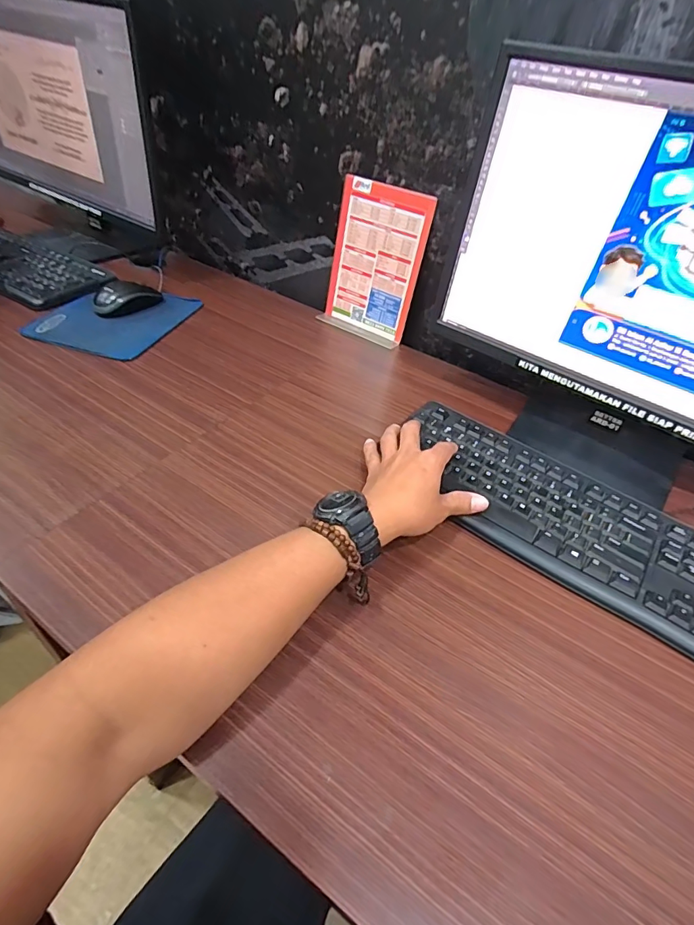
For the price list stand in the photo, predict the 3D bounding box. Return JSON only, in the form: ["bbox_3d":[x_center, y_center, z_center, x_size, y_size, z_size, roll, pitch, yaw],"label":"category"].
[{"bbox_3d":[0.041,-0.309,0.697,0.147,0.208,0.053,31,49,23],"label":"price list stand"}]

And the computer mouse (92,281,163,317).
[{"bbox_3d":[-0.349,-0.262,0.701,0.049,0.034,0.104,31,49,23],"label":"computer mouse"}]

